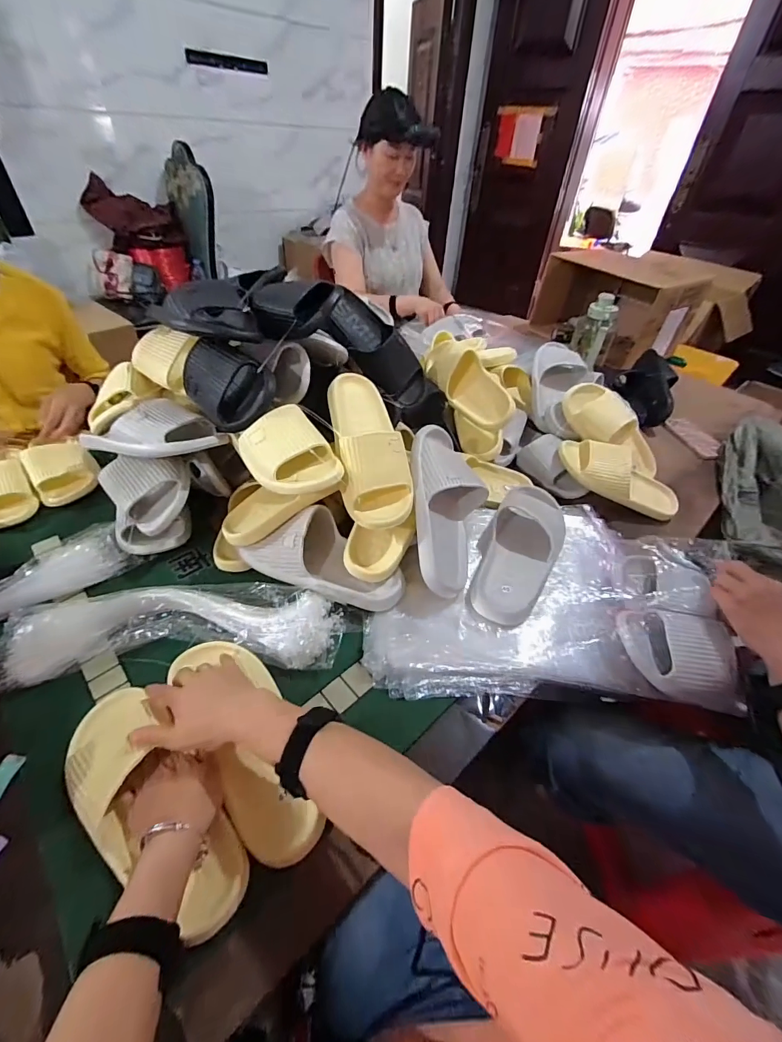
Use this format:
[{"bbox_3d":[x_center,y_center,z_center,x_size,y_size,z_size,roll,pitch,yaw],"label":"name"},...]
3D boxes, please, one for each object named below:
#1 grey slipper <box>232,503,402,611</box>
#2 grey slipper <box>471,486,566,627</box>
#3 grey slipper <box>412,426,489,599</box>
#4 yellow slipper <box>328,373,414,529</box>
[{"bbox_3d":[-0.093,0.046,0.603,0.233,0.072,0.110,21,46,16],"label":"grey slipper"},{"bbox_3d":[0.213,0.048,0.660,0.116,0.082,0.288,20,46,15],"label":"grey slipper"},{"bbox_3d":[0.091,-0.025,0.642,0.121,0.084,0.292,4,63,0],"label":"grey slipper"},{"bbox_3d":[-0.031,-0.118,0.605,0.104,0.068,0.253,-8,67,-13],"label":"yellow slipper"}]

